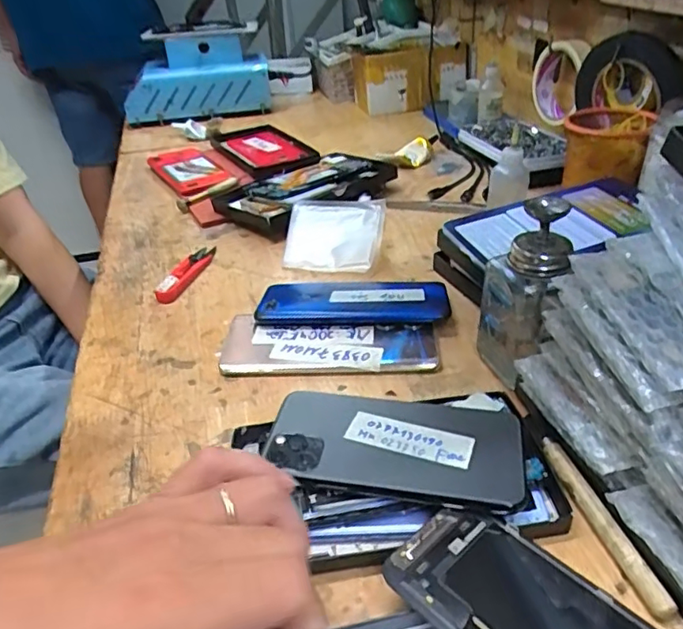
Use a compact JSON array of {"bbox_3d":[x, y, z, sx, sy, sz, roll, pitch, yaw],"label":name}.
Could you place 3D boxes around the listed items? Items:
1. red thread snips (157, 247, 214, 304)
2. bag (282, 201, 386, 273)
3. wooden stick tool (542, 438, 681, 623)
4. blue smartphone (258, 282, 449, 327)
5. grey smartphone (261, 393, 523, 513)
[{"bbox_3d":[-0.150,-0.043,0.564,0.025,0.011,0.104,5,35,14],"label":"red thread snips"},{"bbox_3d":[-0.009,-0.078,0.570,0.092,0.017,0.082,6,76,6],"label":"bag"},{"bbox_3d":[0.133,0.106,0.300,0.011,0.008,0.104,-11,34,-10],"label":"wooden stick tool"},{"bbox_3d":[0.010,-0.011,0.484,0.153,0.014,0.066,-1,34,6],"label":"blue smartphone"},{"bbox_3d":[0.029,0.071,0.326,0.139,0.008,0.069,4,36,11],"label":"grey smartphone"}]

